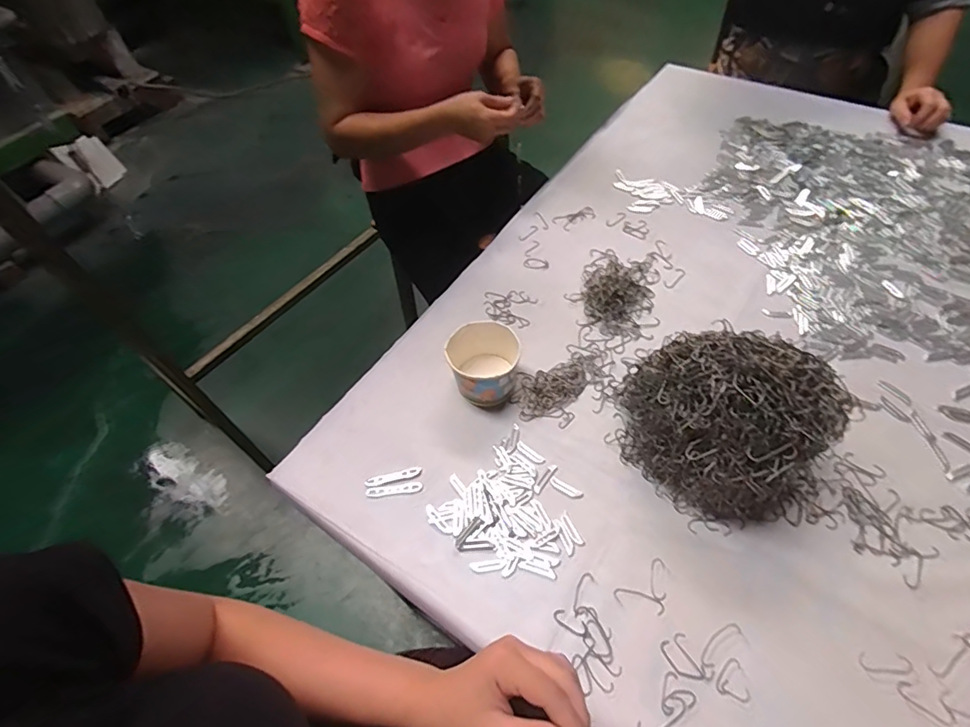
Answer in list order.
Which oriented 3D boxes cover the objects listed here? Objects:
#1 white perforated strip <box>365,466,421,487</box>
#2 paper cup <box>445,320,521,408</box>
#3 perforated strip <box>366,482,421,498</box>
[{"bbox_3d":[-0.110,0.136,0.602,0.066,0.004,0.013,-14,60,-3],"label":"white perforated strip"},{"bbox_3d":[0.000,0.003,0.646,0.090,0.073,0.088,-2,53,3],"label":"paper cup"},{"bbox_3d":[-0.107,0.151,0.594,0.066,0.006,0.011,-8,53,-1],"label":"perforated strip"}]

